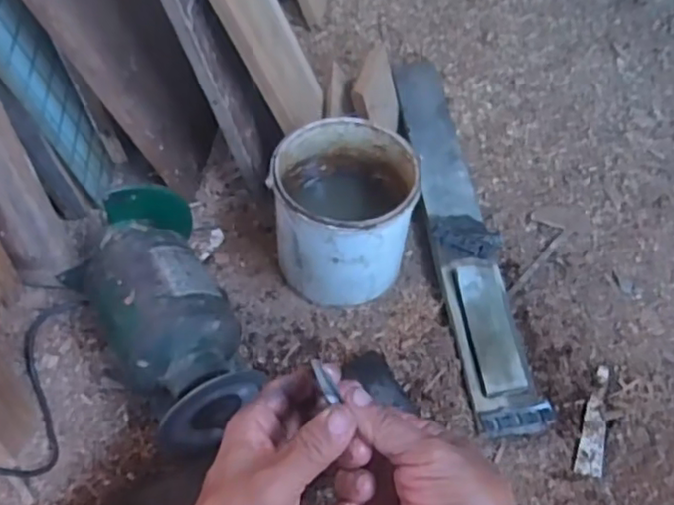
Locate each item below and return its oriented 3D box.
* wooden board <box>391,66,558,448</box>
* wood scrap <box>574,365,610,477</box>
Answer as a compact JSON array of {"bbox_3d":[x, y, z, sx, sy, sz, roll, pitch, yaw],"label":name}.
[{"bbox_3d":[0.178,-0.044,0.929,0.100,0.057,0.632,-6,53,-1],"label":"wooden board"},{"bbox_3d":[0.308,0.196,0.769,0.028,0.009,0.149,13,55,14],"label":"wood scrap"}]

